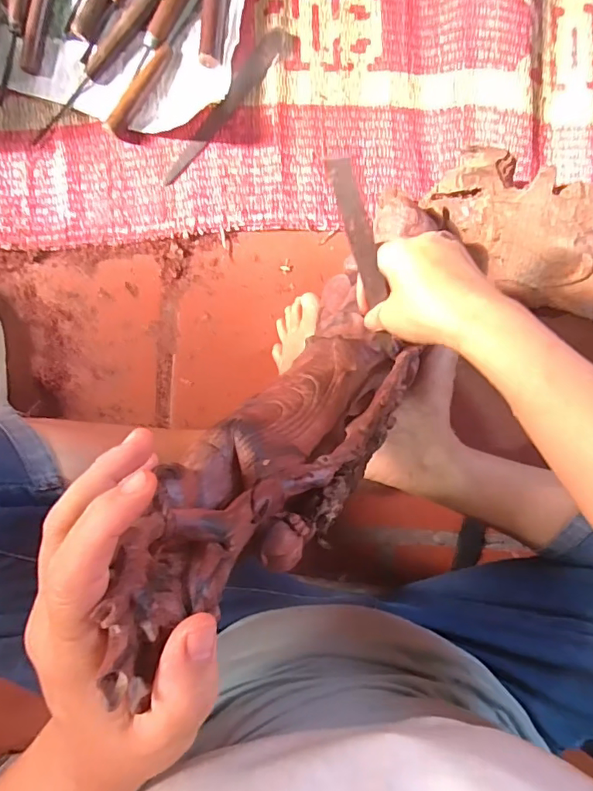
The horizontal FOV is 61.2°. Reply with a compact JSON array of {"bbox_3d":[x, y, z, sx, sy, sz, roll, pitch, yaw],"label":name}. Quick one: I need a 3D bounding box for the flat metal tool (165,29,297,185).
[{"bbox_3d":[-0.072,-0.303,0.528,0.025,0.006,0.194,39,93,-5],"label":"flat metal tool"}]

